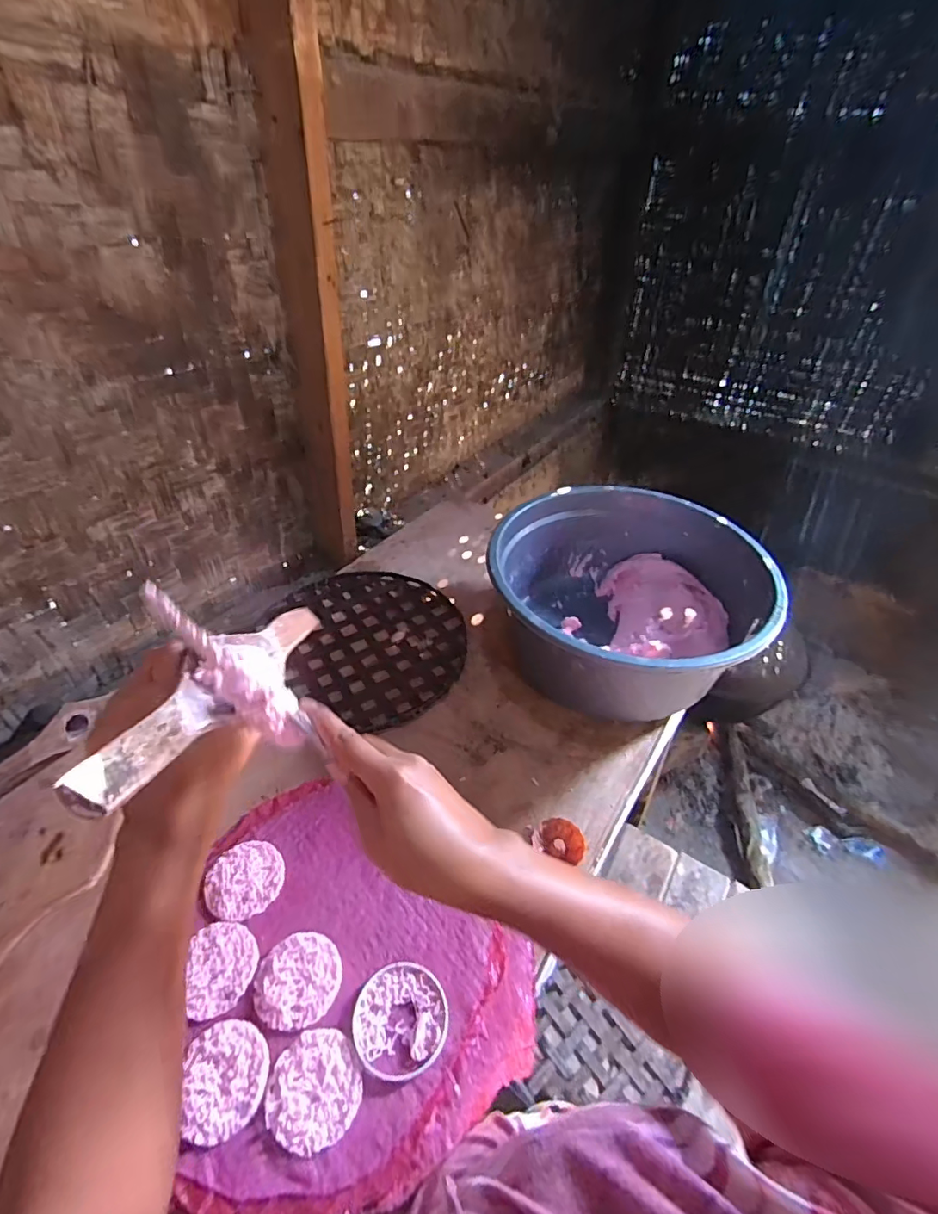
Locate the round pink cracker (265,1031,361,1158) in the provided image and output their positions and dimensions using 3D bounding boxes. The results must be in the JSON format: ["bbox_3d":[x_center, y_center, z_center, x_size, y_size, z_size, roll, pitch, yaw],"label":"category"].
[{"bbox_3d":[-0.137,0.420,0.459,0.077,0.006,0.079,1,41,-1],"label":"round pink cracker"}]

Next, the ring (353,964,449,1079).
[{"bbox_3d":[-0.065,0.390,0.500,0.090,0.007,0.090,1,41,-1],"label":"ring"}]

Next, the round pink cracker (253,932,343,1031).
[{"bbox_3d":[-0.169,0.367,0.519,0.080,0.007,0.078,1,41,-1],"label":"round pink cracker"}]

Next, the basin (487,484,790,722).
[{"bbox_3d":[0.237,-0.008,0.841,0.397,0.195,0.408,3,41,0],"label":"basin"}]

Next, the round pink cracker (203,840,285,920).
[{"bbox_3d":[-0.250,0.303,0.586,0.079,0.012,0.079,1,41,-1],"label":"round pink cracker"}]

